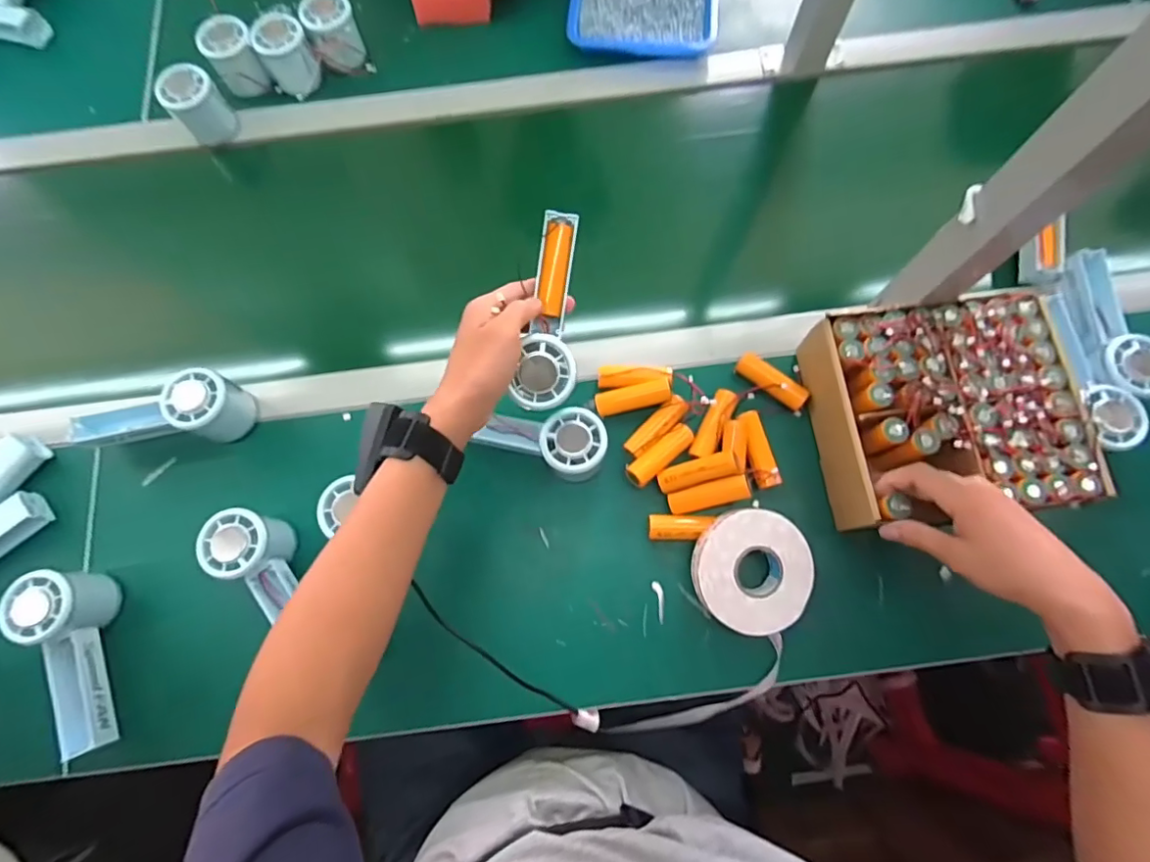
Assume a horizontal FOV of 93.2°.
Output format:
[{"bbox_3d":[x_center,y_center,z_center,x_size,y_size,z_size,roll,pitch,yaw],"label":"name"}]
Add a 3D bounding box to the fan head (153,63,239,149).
[{"bbox_3d":[-0.421,-0.363,0.608,0.057,0.063,0.052,-30,76,-7],"label":"fan head"}]

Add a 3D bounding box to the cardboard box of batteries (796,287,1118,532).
[{"bbox_3d":[0.323,-0.017,0.483,0.201,0.076,0.182,-8,74,-1],"label":"cardboard box of batteries"}]

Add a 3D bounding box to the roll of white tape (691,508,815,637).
[{"bbox_3d":[0.152,0.122,0.470,0.101,0.032,0.099,0,74,1],"label":"roll of white tape"}]

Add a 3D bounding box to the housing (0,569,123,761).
[{"bbox_3d":[-0.428,0.192,0.468,0.051,0.061,0.147,-16,87,-3],"label":"housing"}]

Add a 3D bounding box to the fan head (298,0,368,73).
[{"bbox_3d":[-0.278,-0.460,0.636,0.054,0.069,0.064,-23,75,-5],"label":"fan head"}]

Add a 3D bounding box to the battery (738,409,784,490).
[{"bbox_3d":[0.171,0.018,0.507,0.022,0.021,0.071,-10,74,-1],"label":"battery"}]

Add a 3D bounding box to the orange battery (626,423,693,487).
[{"bbox_3d":[0.078,0.020,0.498,0.075,0.015,0.022,-42,77,-9],"label":"orange battery"}]

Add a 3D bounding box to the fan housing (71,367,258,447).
[{"bbox_3d":[-0.387,-0.016,0.513,0.150,0.062,0.057,-5,74,0],"label":"fan housing"}]

